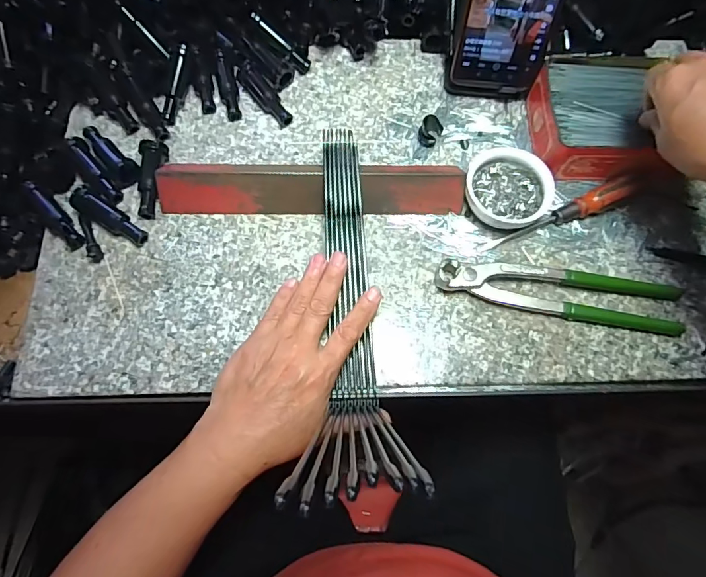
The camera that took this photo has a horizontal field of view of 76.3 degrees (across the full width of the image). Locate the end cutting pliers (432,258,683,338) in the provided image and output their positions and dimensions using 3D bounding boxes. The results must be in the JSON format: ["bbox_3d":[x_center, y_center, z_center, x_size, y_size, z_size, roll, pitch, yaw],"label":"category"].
[{"bbox_3d":[0.169,0.003,0.364,0.200,0.020,0.039,8,71,2],"label":"end cutting pliers"}]

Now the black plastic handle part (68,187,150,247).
[{"bbox_3d":[-0.202,-0.060,0.371,0.066,0.023,0.018,29,72,9],"label":"black plastic handle part"}]

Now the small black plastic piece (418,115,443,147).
[{"bbox_3d":[0.071,-0.143,0.409,0.020,0.023,0.017,15,71,4],"label":"small black plastic piece"}]

